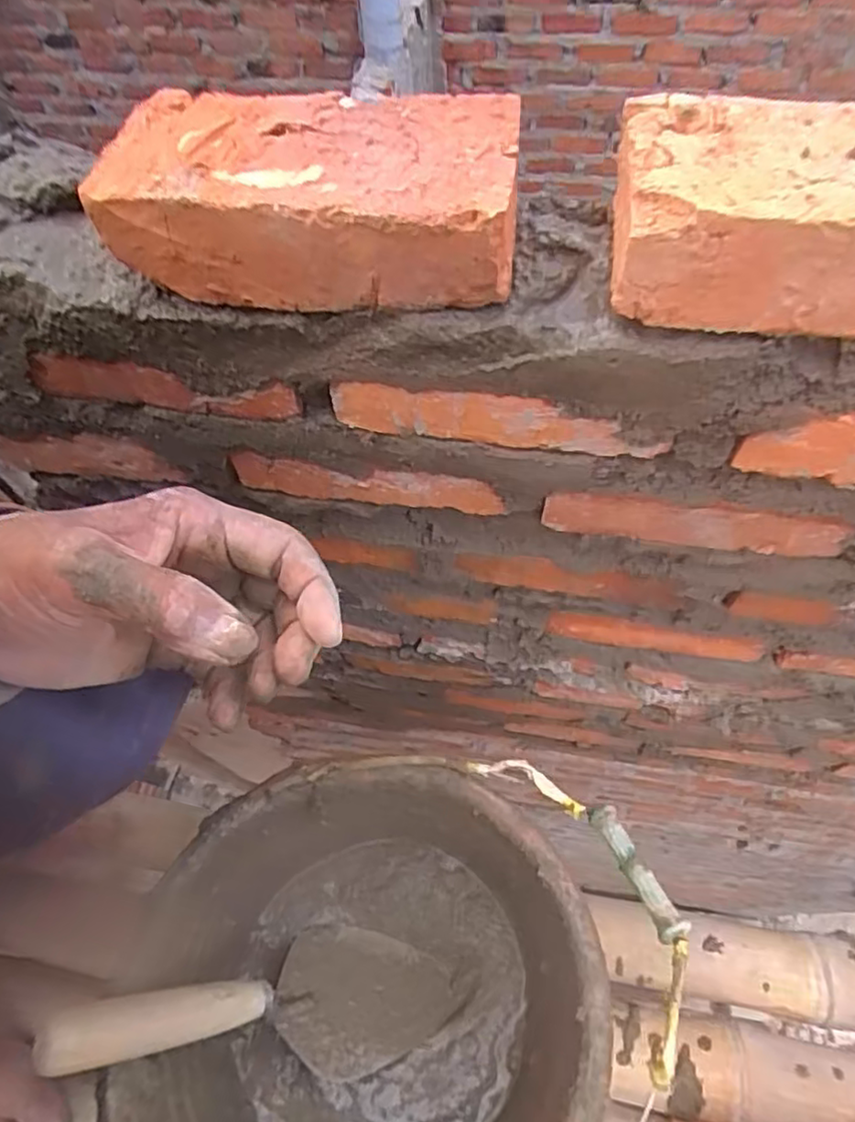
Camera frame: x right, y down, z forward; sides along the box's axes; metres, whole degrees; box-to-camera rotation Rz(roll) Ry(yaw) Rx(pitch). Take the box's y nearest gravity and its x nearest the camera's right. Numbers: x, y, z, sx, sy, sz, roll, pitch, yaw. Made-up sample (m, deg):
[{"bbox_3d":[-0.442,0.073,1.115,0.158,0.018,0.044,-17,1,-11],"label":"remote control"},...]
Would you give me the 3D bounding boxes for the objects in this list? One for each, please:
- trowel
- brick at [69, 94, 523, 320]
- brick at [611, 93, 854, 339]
[{"bbox_3d":[-0.098,0.276,0.410,0.078,0.256,0.079,-22,54,33],"label":"trowel"},{"bbox_3d":[-0.041,-0.144,0.260,0.150,0.042,0.079,6,61,7],"label":"brick"},{"bbox_3d":[0.149,-0.125,0.233,0.163,0.042,0.084,7,61,7],"label":"brick"}]

